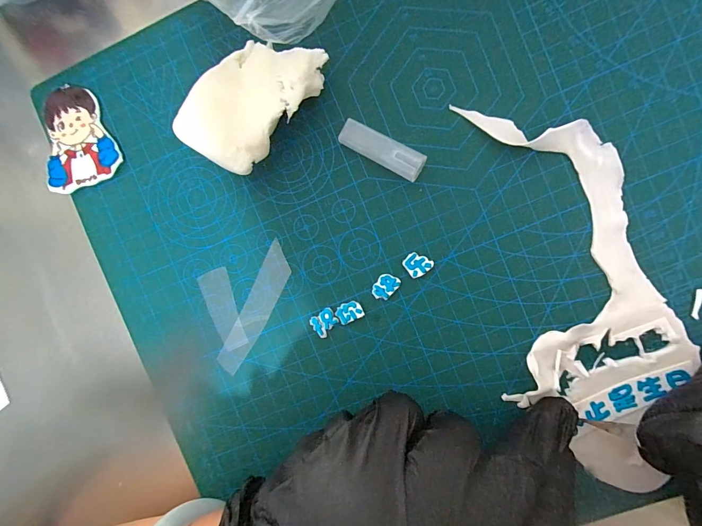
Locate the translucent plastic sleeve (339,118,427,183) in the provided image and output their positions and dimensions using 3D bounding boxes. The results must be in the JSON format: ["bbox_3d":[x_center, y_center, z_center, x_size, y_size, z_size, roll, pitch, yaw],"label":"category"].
[{"bbox_3d":[0.014,-0.052,0.155,0.040,0.011,0.013,29,96,4],"label":"translucent plastic sleeve"}]

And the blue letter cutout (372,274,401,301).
[{"bbox_3d":[0.016,0.011,0.162,0.009,0.004,0.014,39,97,3],"label":"blue letter cutout"}]

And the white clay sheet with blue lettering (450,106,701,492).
[{"bbox_3d":[0.106,0.014,0.150,0.074,0.009,0.179,-13,92,7],"label":"white clay sheet with blue lettering"}]

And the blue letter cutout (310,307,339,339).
[{"bbox_3d":[-0.013,0.029,0.166,0.013,0.004,0.011,-38,89,7],"label":"blue letter cutout"}]

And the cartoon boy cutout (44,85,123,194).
[{"bbox_3d":[-0.140,-0.062,0.171,0.038,0.004,0.048,-22,91,7],"label":"cartoon boy cutout"}]

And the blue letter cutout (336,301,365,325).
[{"bbox_3d":[-0.001,0.024,0.164,0.013,0.004,0.009,-27,90,7],"label":"blue letter cutout"}]

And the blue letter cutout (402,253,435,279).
[{"bbox_3d":[0.032,0.000,0.159,0.012,0.004,0.011,-37,89,7],"label":"blue letter cutout"}]

